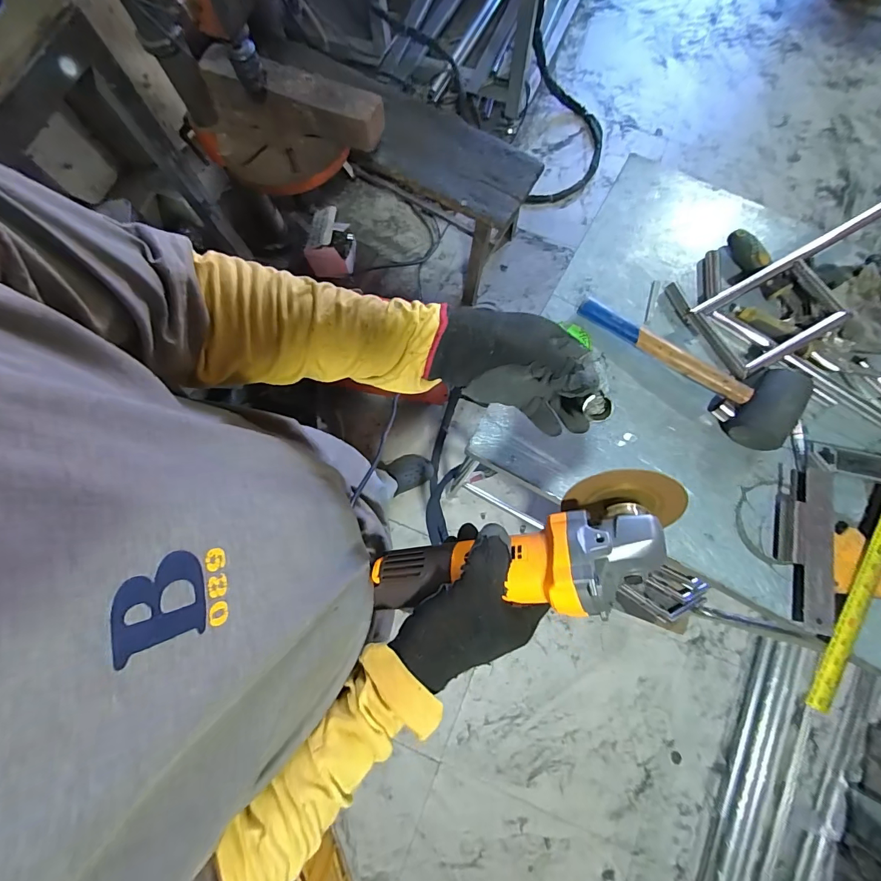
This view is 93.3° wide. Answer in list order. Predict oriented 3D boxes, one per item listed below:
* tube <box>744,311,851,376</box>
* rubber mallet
[{"bbox_3d":[0.478,-0.131,0.560,0.161,0.016,0.016,-28,79,-4],"label":"tube"},{"bbox_3d":[0.340,-0.121,0.565,0.314,0.058,0.110,38,81,8],"label":"rubber mallet"}]

